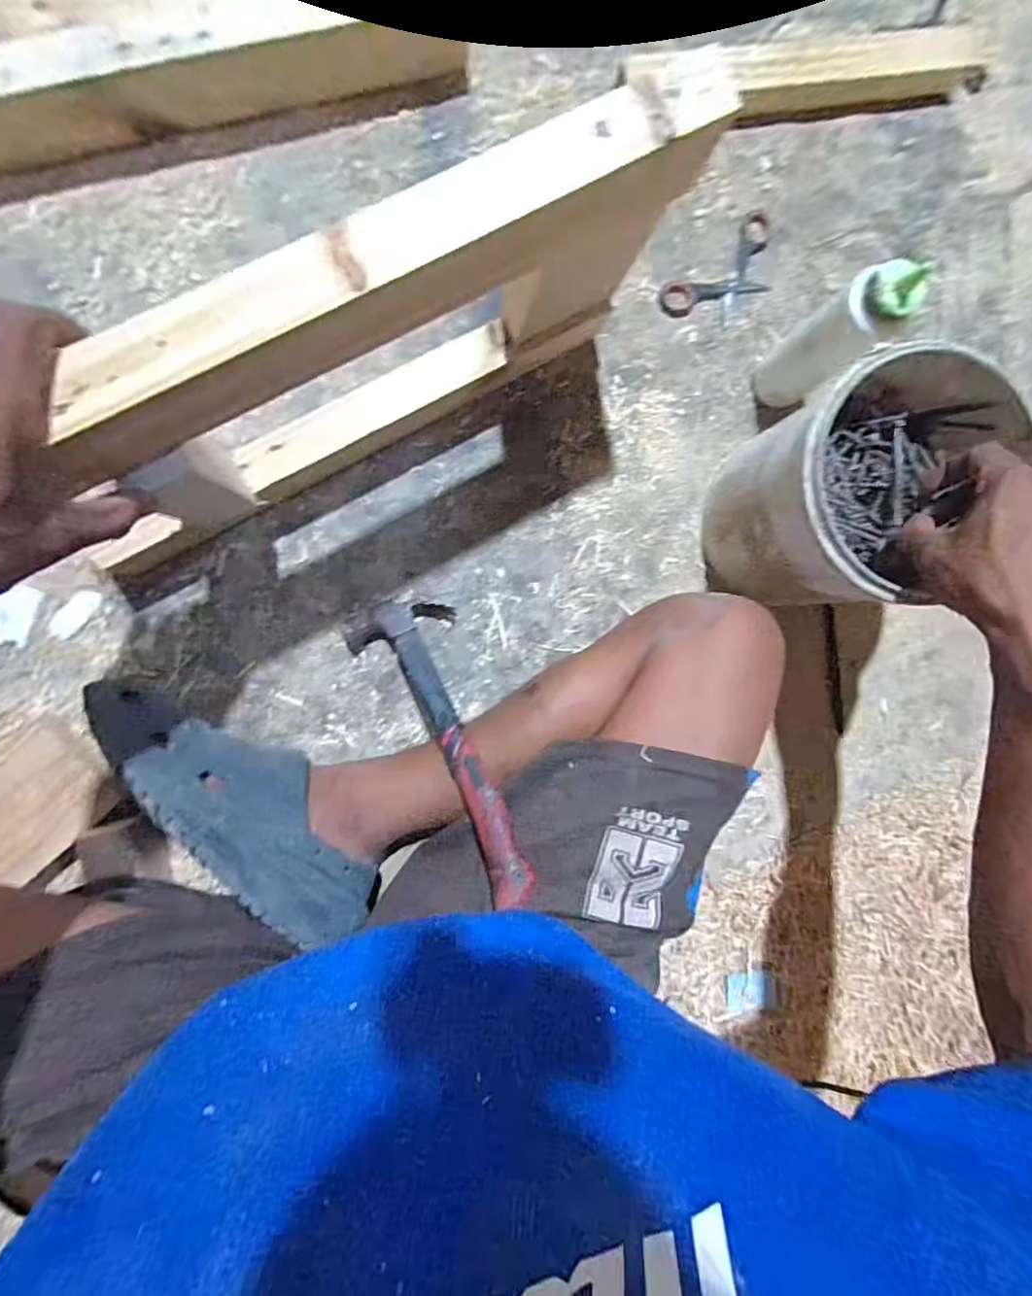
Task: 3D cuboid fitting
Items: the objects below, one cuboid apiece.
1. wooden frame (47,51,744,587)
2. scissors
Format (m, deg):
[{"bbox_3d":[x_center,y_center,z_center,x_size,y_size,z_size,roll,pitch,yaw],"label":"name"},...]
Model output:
[{"bbox_3d":[-0.083,-0.203,0.387,0.410,0.262,0.056,-33,97,-4],"label":"wooden frame"},{"bbox_3d":[0.210,-0.366,0.555,0.134,0.005,0.066,-42,97,-3],"label":"scissors"}]

